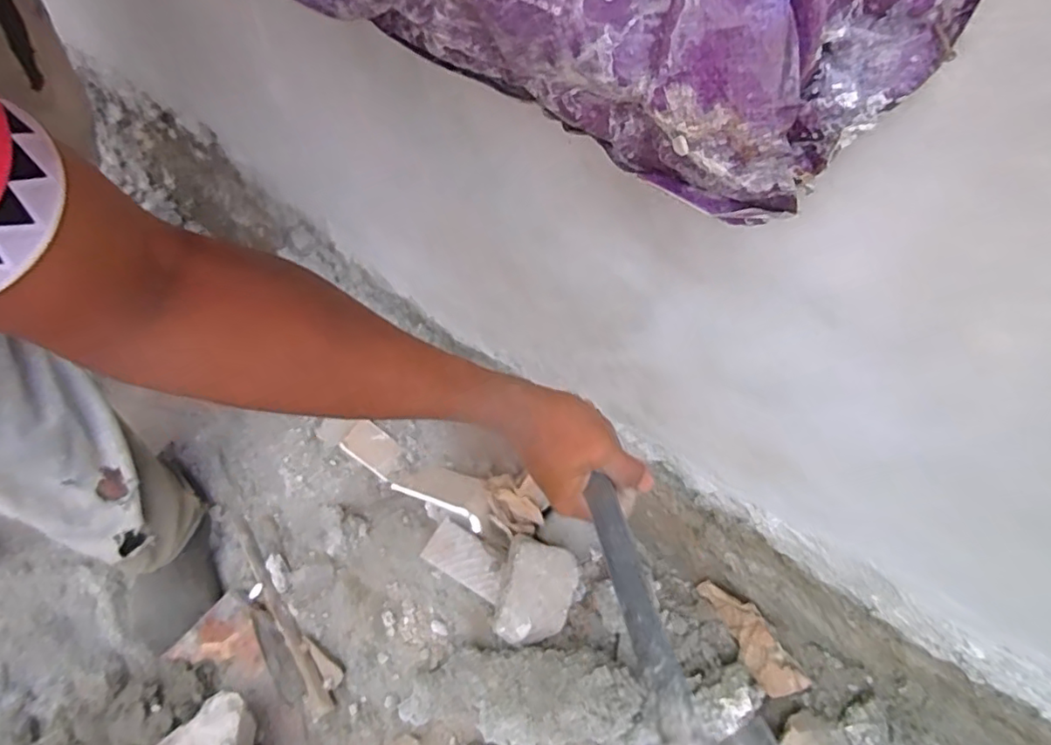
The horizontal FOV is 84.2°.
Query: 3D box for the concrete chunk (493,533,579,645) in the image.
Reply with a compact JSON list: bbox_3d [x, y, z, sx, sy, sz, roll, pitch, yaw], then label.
[{"bbox_3d":[0.006,0.253,0.695,0.092,0.064,0.111,14,87,-23],"label":"concrete chunk"}]

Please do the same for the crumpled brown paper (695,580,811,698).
[{"bbox_3d":[0.258,0.300,0.668,0.045,0.026,0.139,-38,50,8],"label":"crumpled brown paper"}]

